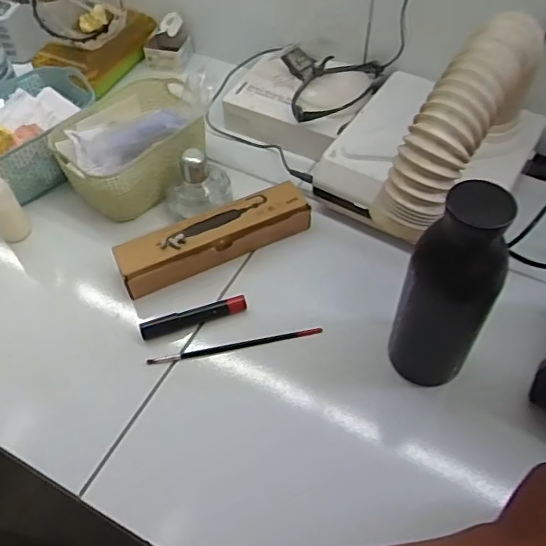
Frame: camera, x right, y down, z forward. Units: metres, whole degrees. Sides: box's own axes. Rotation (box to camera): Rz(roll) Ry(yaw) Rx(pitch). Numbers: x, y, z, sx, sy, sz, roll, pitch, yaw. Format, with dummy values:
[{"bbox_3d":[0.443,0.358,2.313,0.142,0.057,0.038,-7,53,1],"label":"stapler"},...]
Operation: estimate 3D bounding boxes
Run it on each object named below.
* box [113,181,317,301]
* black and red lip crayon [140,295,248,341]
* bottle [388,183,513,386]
[{"bbox_3d":[-0.063,-0.040,0.617,0.213,0.036,0.059,-22,56,-14],"label":"box"},{"bbox_3d":[-0.080,0.044,0.571,0.108,0.012,0.018,-16,55,-11],"label":"black and red lip crayon"},{"bbox_3d":[0.141,0.018,0.451,0.069,0.188,0.060,28,59,21],"label":"bottle"}]

